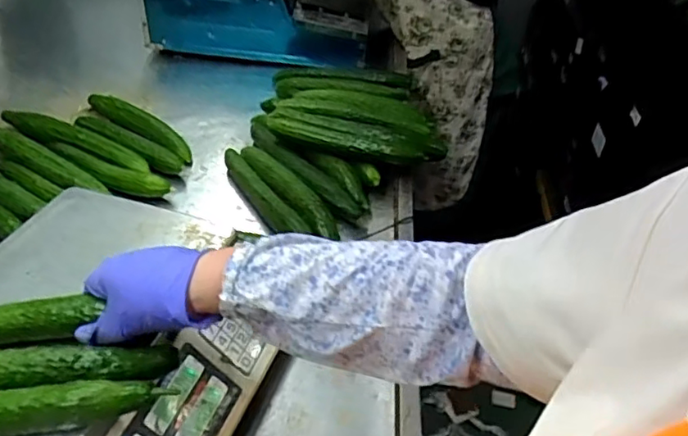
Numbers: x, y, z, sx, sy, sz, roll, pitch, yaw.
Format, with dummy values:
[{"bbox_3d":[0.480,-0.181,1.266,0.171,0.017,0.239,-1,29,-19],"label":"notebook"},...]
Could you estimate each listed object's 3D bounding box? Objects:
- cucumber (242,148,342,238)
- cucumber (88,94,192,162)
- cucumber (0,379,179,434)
[{"bbox_3d":[-0.083,-0.040,0.845,0.042,0.038,0.243,-23,48,-26],"label":"cucumber"},{"bbox_3d":[-0.341,-0.157,0.971,0.251,0.043,0.050,27,47,24],"label":"cucumber"},{"bbox_3d":[-0.256,0.141,0.444,0.235,0.029,0.032,-1,42,-3],"label":"cucumber"}]

